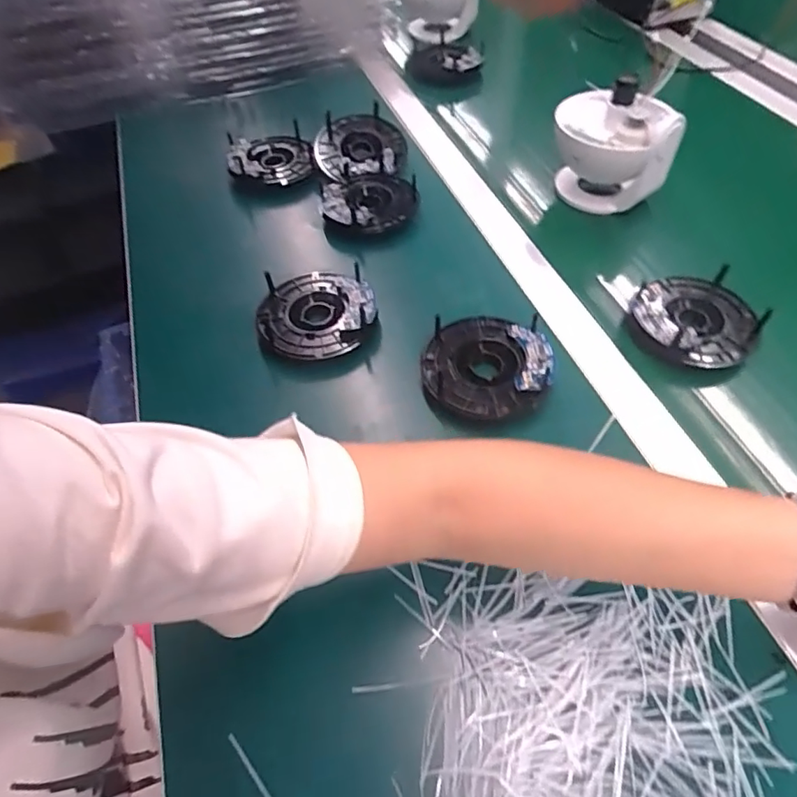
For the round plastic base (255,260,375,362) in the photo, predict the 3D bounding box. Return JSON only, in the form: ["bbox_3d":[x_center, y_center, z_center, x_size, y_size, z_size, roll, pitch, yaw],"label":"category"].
[{"bbox_3d":[-0.070,-0.071,0.467,0.097,0.041,0.093,-2,52,2],"label":"round plastic base"}]

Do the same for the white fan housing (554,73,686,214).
[{"bbox_3d":[0.209,-0.256,0.551,0.109,0.110,0.113,0,53,3],"label":"white fan housing"}]

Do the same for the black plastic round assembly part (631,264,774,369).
[{"bbox_3d":[0.249,-0.060,0.461,0.093,0.044,0.098,-2,52,2],"label":"black plastic round assembly part"}]

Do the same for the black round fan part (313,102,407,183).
[{"bbox_3d":[-0.042,-0.282,0.607,0.097,0.036,0.101,-2,52,2],"label":"black round fan part"}]

